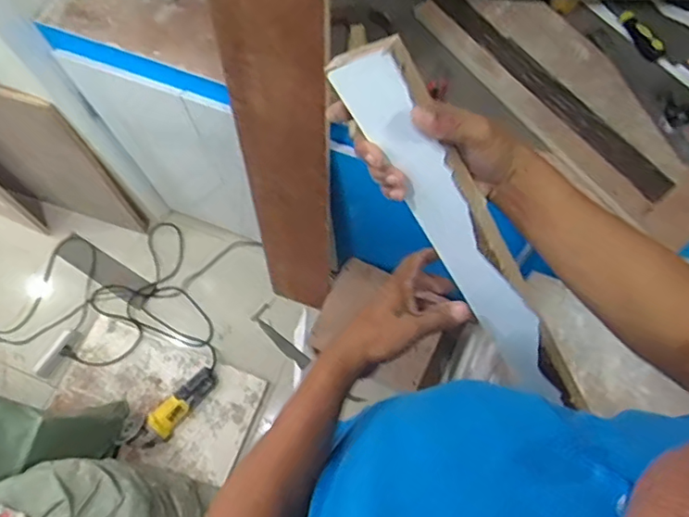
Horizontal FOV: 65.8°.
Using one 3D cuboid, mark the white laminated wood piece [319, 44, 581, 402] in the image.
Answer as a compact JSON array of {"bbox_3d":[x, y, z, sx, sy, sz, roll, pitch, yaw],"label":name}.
[{"bbox_3d":[0.128,0.004,0.508,0.070,0.455,0.017,-5,43,42],"label":"white laminated wood piece"}]

